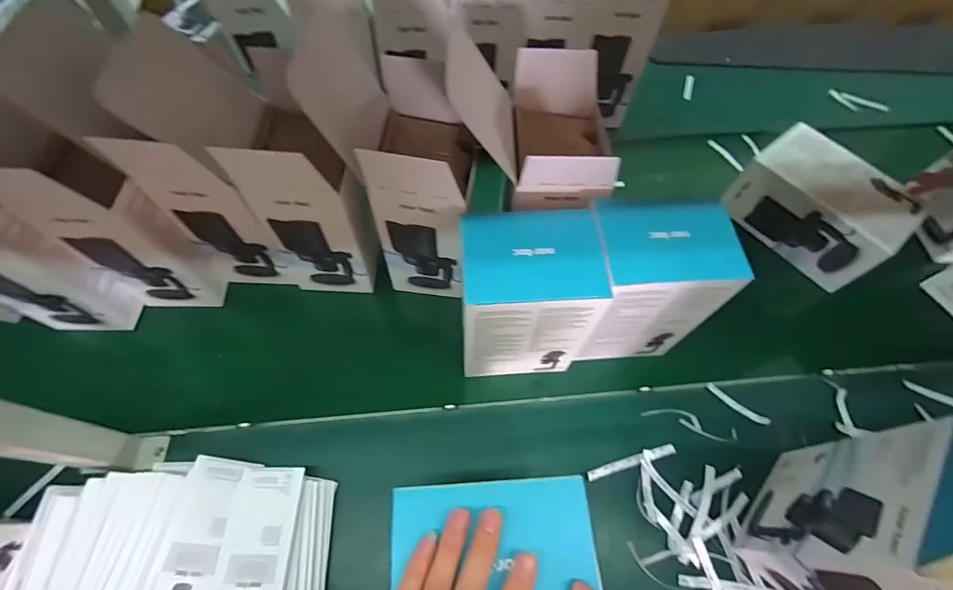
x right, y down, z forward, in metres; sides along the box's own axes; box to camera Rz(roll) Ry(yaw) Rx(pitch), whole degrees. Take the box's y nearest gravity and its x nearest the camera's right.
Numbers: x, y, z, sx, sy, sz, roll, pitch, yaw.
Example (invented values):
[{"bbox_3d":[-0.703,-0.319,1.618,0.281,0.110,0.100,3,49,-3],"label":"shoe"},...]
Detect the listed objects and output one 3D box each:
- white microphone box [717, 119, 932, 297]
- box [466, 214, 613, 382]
[{"bbox_3d":[0.556,-0.147,0.688,0.139,0.110,0.224,-36,68,-20],"label":"white microphone box"},{"bbox_3d":[0.061,0.013,0.526,0.151,0.212,0.106,-2,61,-2],"label":"box"}]

